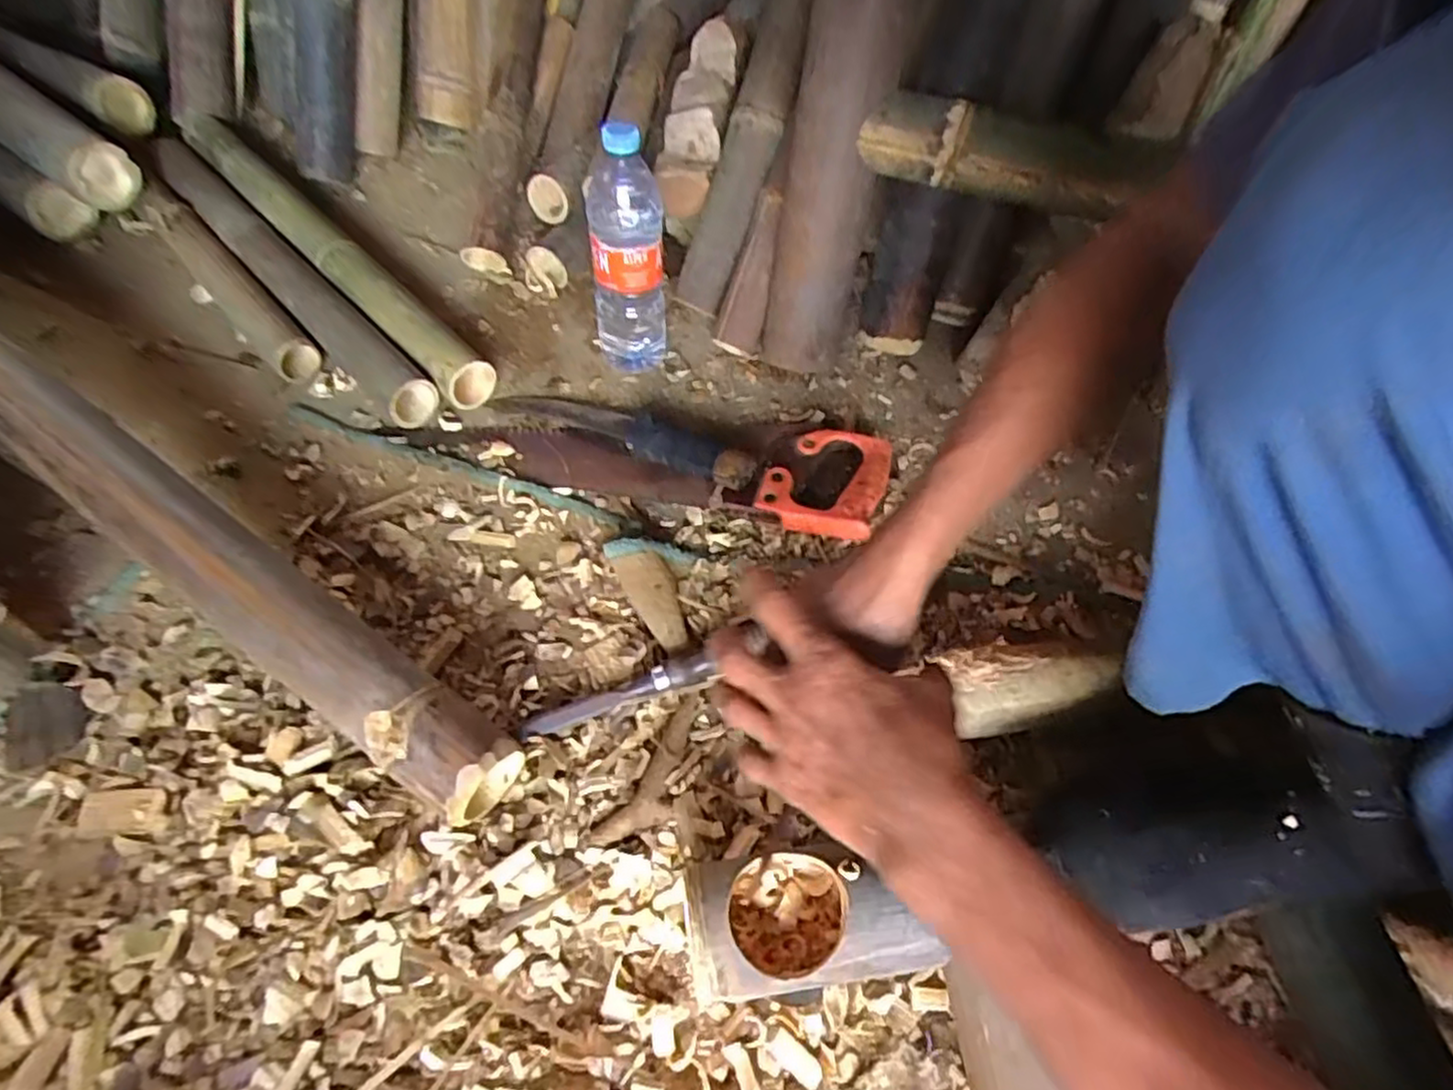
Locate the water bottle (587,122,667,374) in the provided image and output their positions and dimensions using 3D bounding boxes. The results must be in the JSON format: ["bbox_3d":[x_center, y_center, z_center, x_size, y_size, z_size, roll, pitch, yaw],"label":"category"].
[{"bbox_3d":[-0.097,-0.276,0.710,0.076,0.231,0.057,-8,57,-5],"label":"water bottle"}]

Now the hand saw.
[{"bbox_3d":[-0.051,-0.088,0.697,0.402,0.038,0.111,10,57,7],"label":"hand saw"}]

